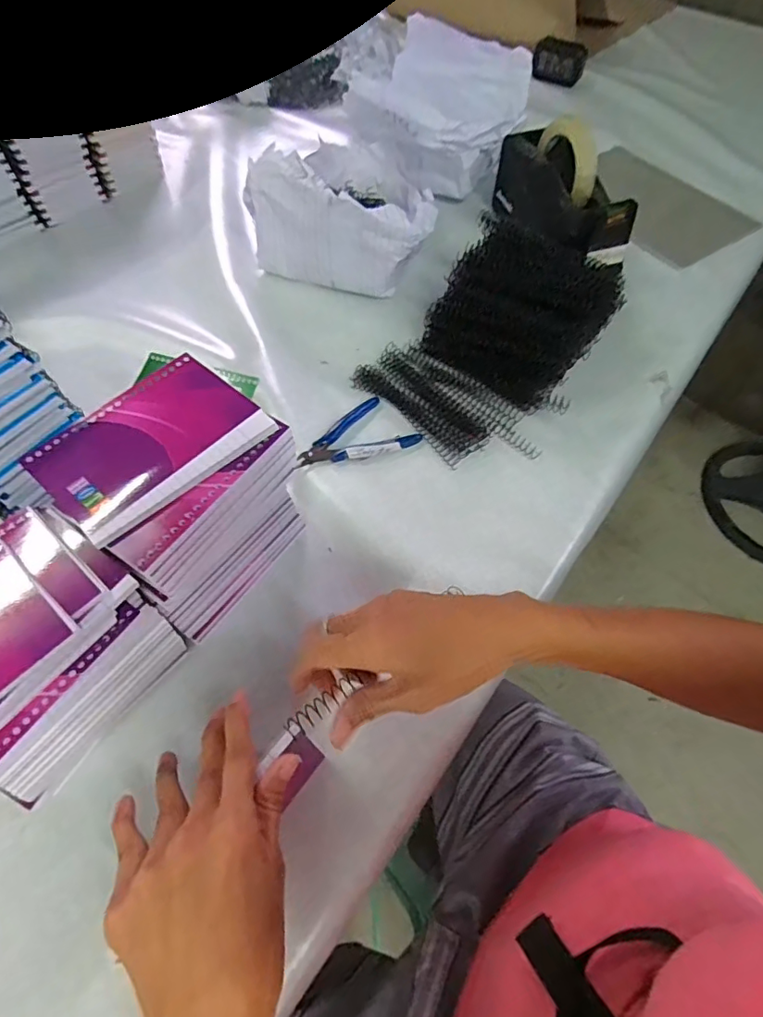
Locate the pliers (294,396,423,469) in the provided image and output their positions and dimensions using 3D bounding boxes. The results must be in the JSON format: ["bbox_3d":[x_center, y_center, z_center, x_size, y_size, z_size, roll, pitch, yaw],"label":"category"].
[{"bbox_3d":[-0.024,-0.064,0.497,0.111,0.013,0.072,-40,66,-22],"label":"pliers"}]

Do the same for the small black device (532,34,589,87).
[{"bbox_3d":[0.306,-0.771,0.897,0.093,0.060,0.020,32,69,16],"label":"small black device"}]

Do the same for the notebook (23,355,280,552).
[{"bbox_3d":[-0.149,-0.044,0.336,0.094,0.007,0.128,39,65,21],"label":"notebook"}]

